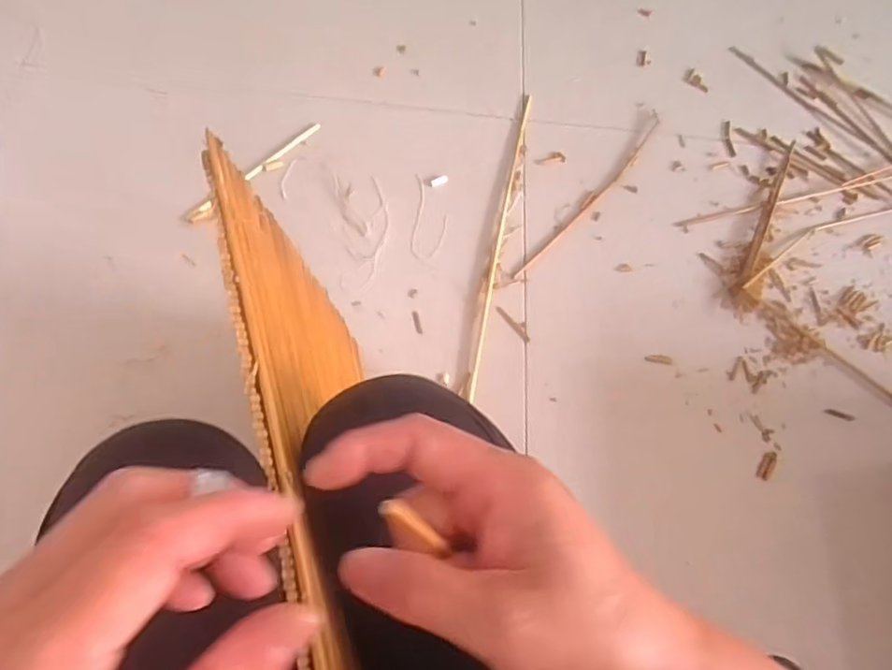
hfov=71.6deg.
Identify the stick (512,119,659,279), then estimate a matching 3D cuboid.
[{"bbox_3d":[0.223,-0.208,0.927,0.020,0.006,0.374,39,67,12],"label":"stick"}]

